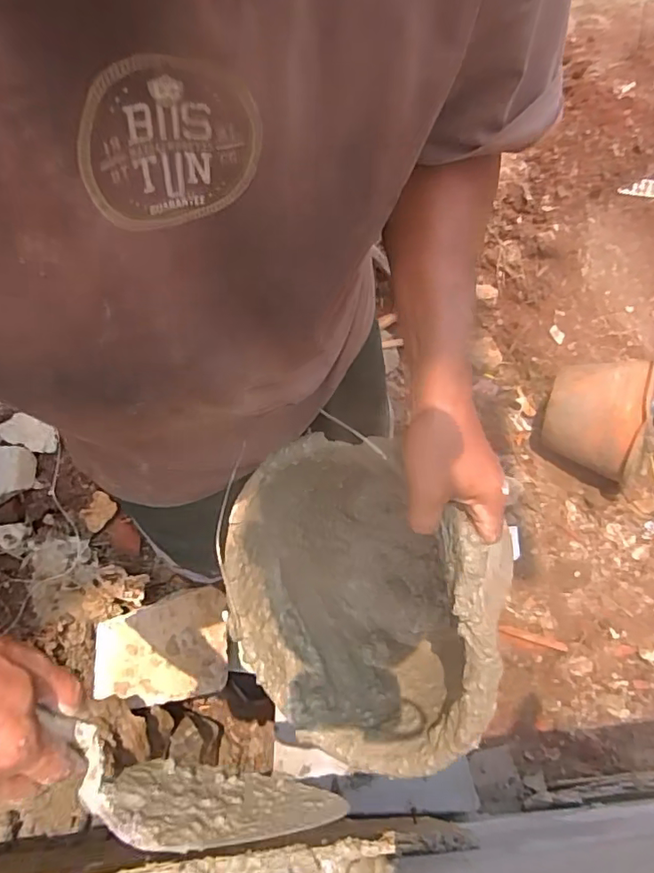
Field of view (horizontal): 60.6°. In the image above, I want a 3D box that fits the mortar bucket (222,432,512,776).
[{"bbox_3d":[0.060,0.131,0.541,0.267,0.289,0.203,-5,8,39],"label":"mortar bucket"}]

